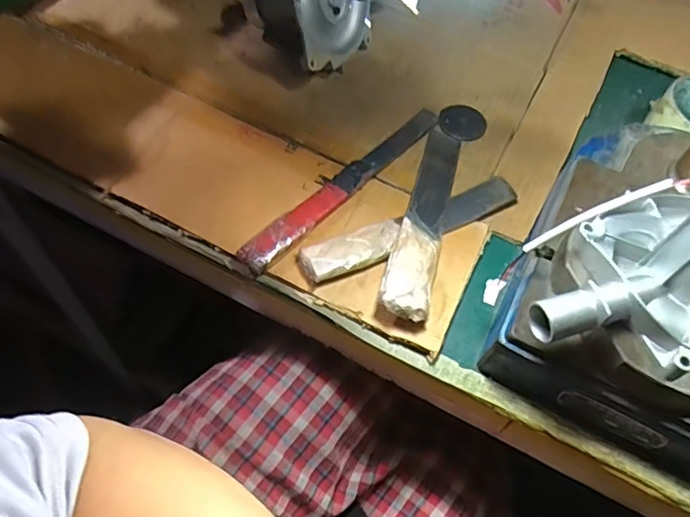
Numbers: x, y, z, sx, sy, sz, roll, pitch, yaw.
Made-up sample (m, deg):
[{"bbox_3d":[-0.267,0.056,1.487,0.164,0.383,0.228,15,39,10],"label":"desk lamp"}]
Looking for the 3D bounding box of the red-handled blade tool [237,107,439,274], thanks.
[{"bbox_3d":[0.003,-0.065,0.449,0.024,0.018,0.224,38,62,18],"label":"red-handled blade tool"}]

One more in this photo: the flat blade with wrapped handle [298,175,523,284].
[{"bbox_3d":[0.054,-0.026,0.425,0.186,0.021,0.032,-22,62,-17],"label":"flat blade with wrapped handle"}]

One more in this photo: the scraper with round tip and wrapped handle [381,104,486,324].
[{"bbox_3d":[0.073,-0.052,0.435,0.040,0.030,0.232,18,61,9],"label":"scraper with round tip and wrapped handle"}]

